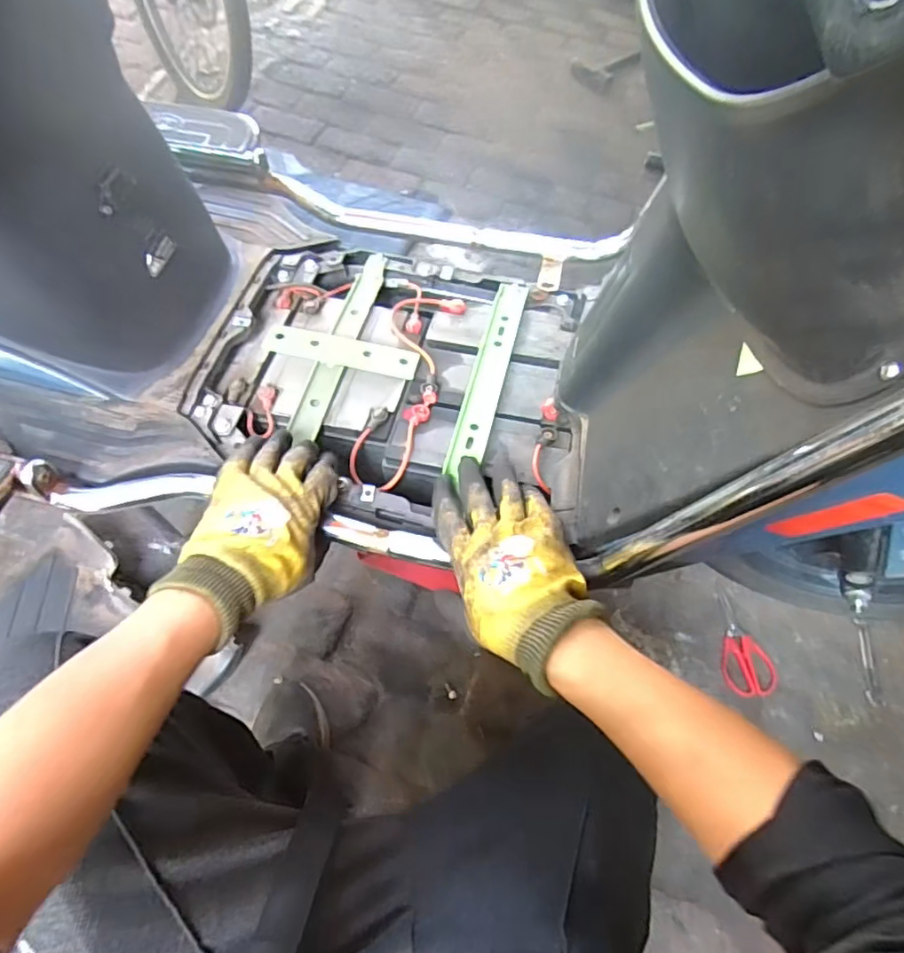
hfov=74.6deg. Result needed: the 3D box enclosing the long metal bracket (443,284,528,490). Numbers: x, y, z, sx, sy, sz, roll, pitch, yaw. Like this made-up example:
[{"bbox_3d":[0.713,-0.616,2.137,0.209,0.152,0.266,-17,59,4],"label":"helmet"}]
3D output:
[{"bbox_3d":[0.042,-0.115,0.634,0.036,0.007,0.274,14,58,4],"label":"long metal bracket"}]

